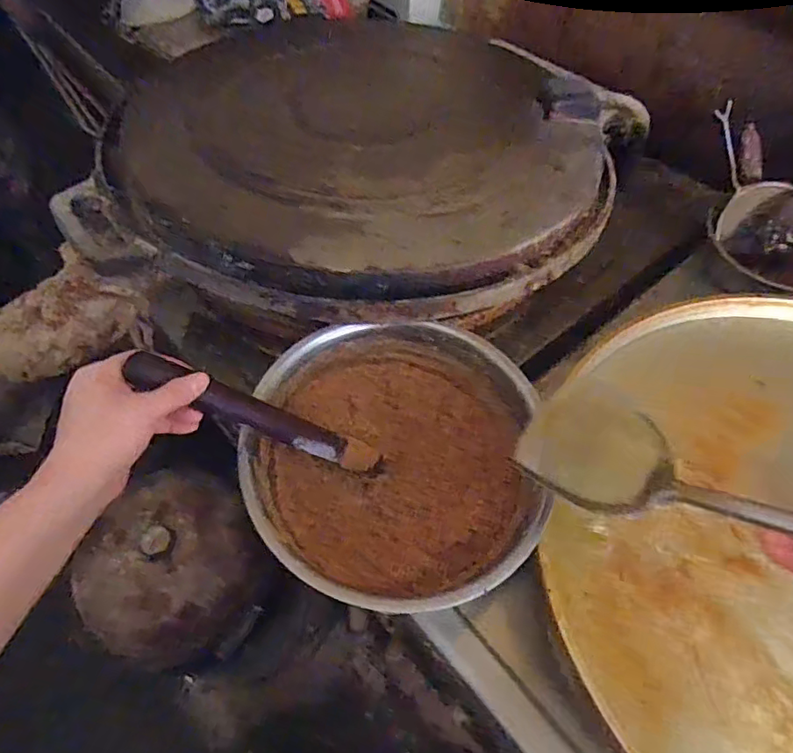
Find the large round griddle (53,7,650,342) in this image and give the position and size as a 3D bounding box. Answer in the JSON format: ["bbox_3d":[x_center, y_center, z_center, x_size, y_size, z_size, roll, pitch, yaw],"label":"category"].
[{"bbox_3d":[-0.029,-0.269,0.663,0.546,0.081,0.533,0,56,-1],"label":"large round griddle"}]

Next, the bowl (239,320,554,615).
[{"bbox_3d":[-0.003,0.078,0.517,0.244,0.096,0.250,0,56,-1],"label":"bowl"}]

